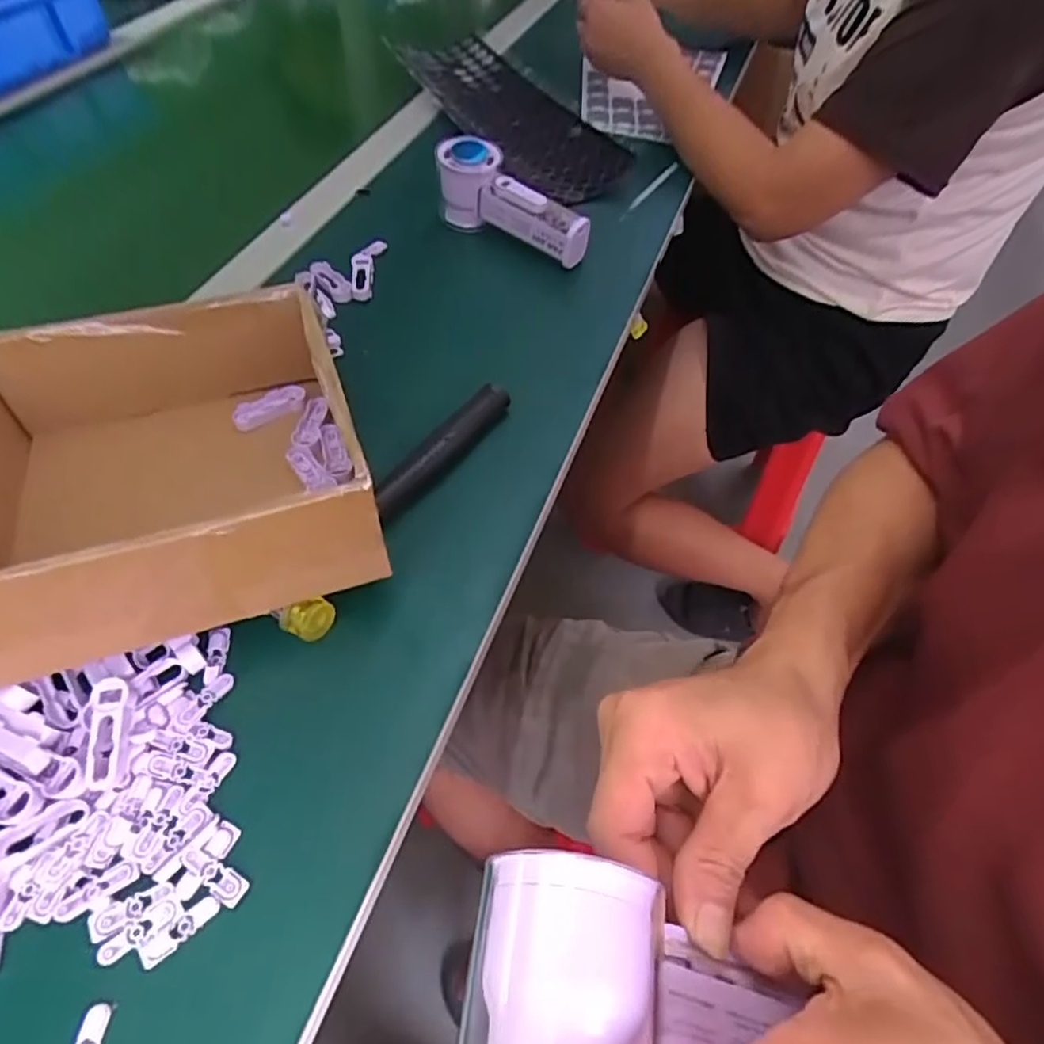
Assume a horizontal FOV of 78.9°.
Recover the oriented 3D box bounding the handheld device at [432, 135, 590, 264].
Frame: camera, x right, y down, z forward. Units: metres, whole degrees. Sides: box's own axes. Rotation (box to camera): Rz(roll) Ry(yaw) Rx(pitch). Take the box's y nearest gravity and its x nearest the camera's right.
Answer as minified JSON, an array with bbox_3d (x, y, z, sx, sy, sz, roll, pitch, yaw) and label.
[{"bbox_3d":[-0.003,-0.296,0.579,0.148,0.060,0.063,22,57,13],"label":"handheld device"}]

